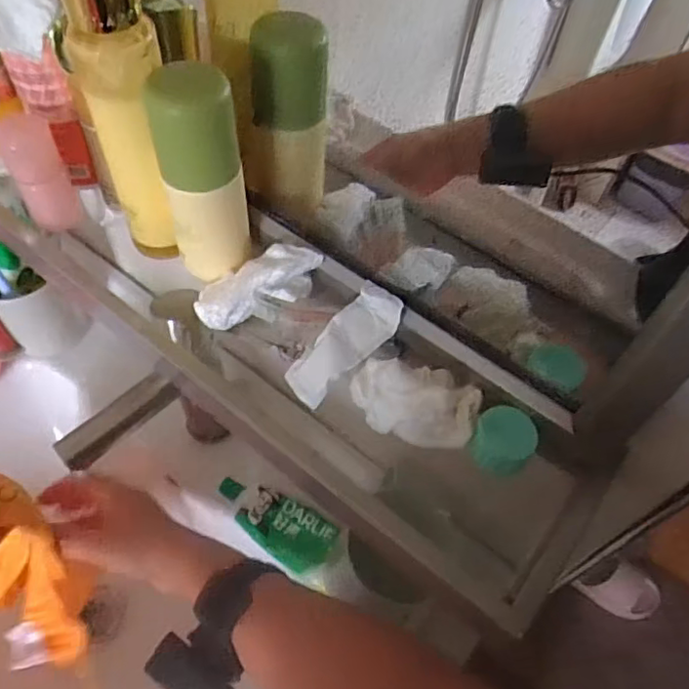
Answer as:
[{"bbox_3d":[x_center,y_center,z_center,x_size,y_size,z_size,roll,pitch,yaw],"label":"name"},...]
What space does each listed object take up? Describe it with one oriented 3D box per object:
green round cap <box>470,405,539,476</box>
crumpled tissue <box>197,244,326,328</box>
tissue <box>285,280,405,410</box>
[{"bbox_3d":[0.083,0.050,0.311,0.029,0.017,0.031,2,56,-3],"label":"green round cap"},{"bbox_3d":[-0.051,-0.036,0.358,0.076,0.023,0.029,-27,60,0],"label":"crumpled tissue"},{"bbox_3d":[0.000,0.000,0.335,0.076,0.011,0.029,-46,67,-2],"label":"tissue"}]

